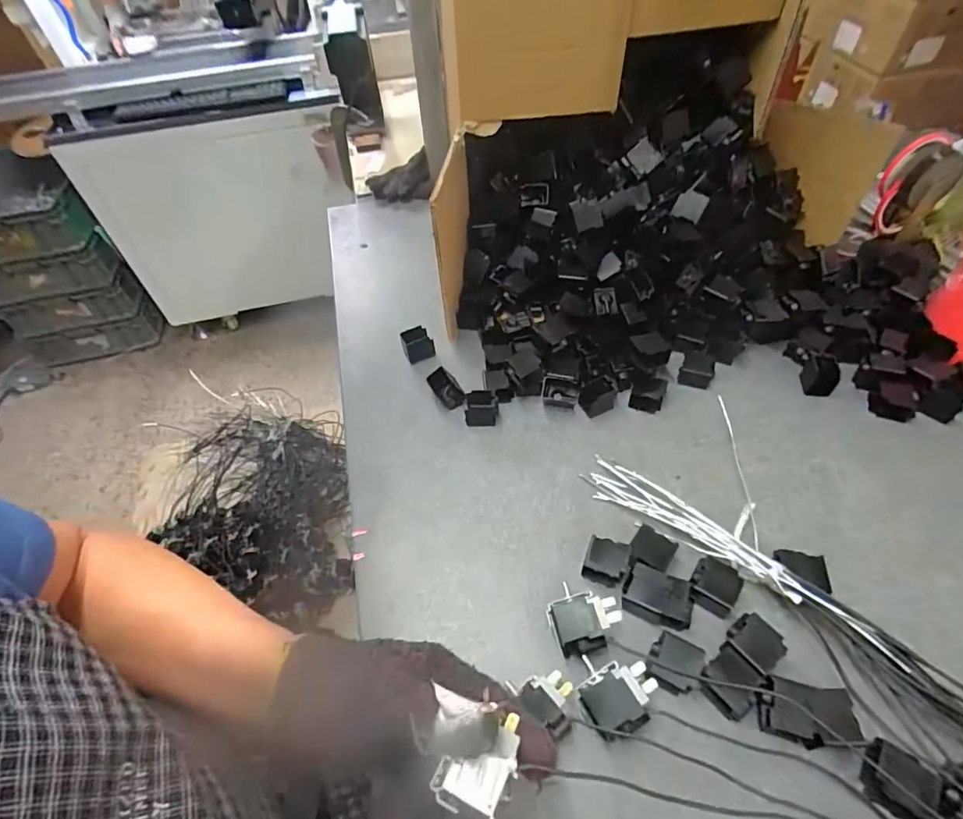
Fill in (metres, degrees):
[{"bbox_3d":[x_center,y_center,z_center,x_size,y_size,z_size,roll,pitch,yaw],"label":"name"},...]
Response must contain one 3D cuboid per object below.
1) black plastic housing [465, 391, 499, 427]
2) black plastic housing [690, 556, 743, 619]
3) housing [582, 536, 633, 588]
[{"bbox_3d":[0.001,0.000,0.597,0.037,0.039,0.030,-2,50,2],"label":"black plastic housing"},{"bbox_3d":[0.208,0.159,0.452,0.037,0.021,0.038,25,56,23],"label":"black plastic housing"},{"bbox_3d":[0.117,0.142,0.473,0.037,0.027,0.036,16,53,17],"label":"housing"}]

